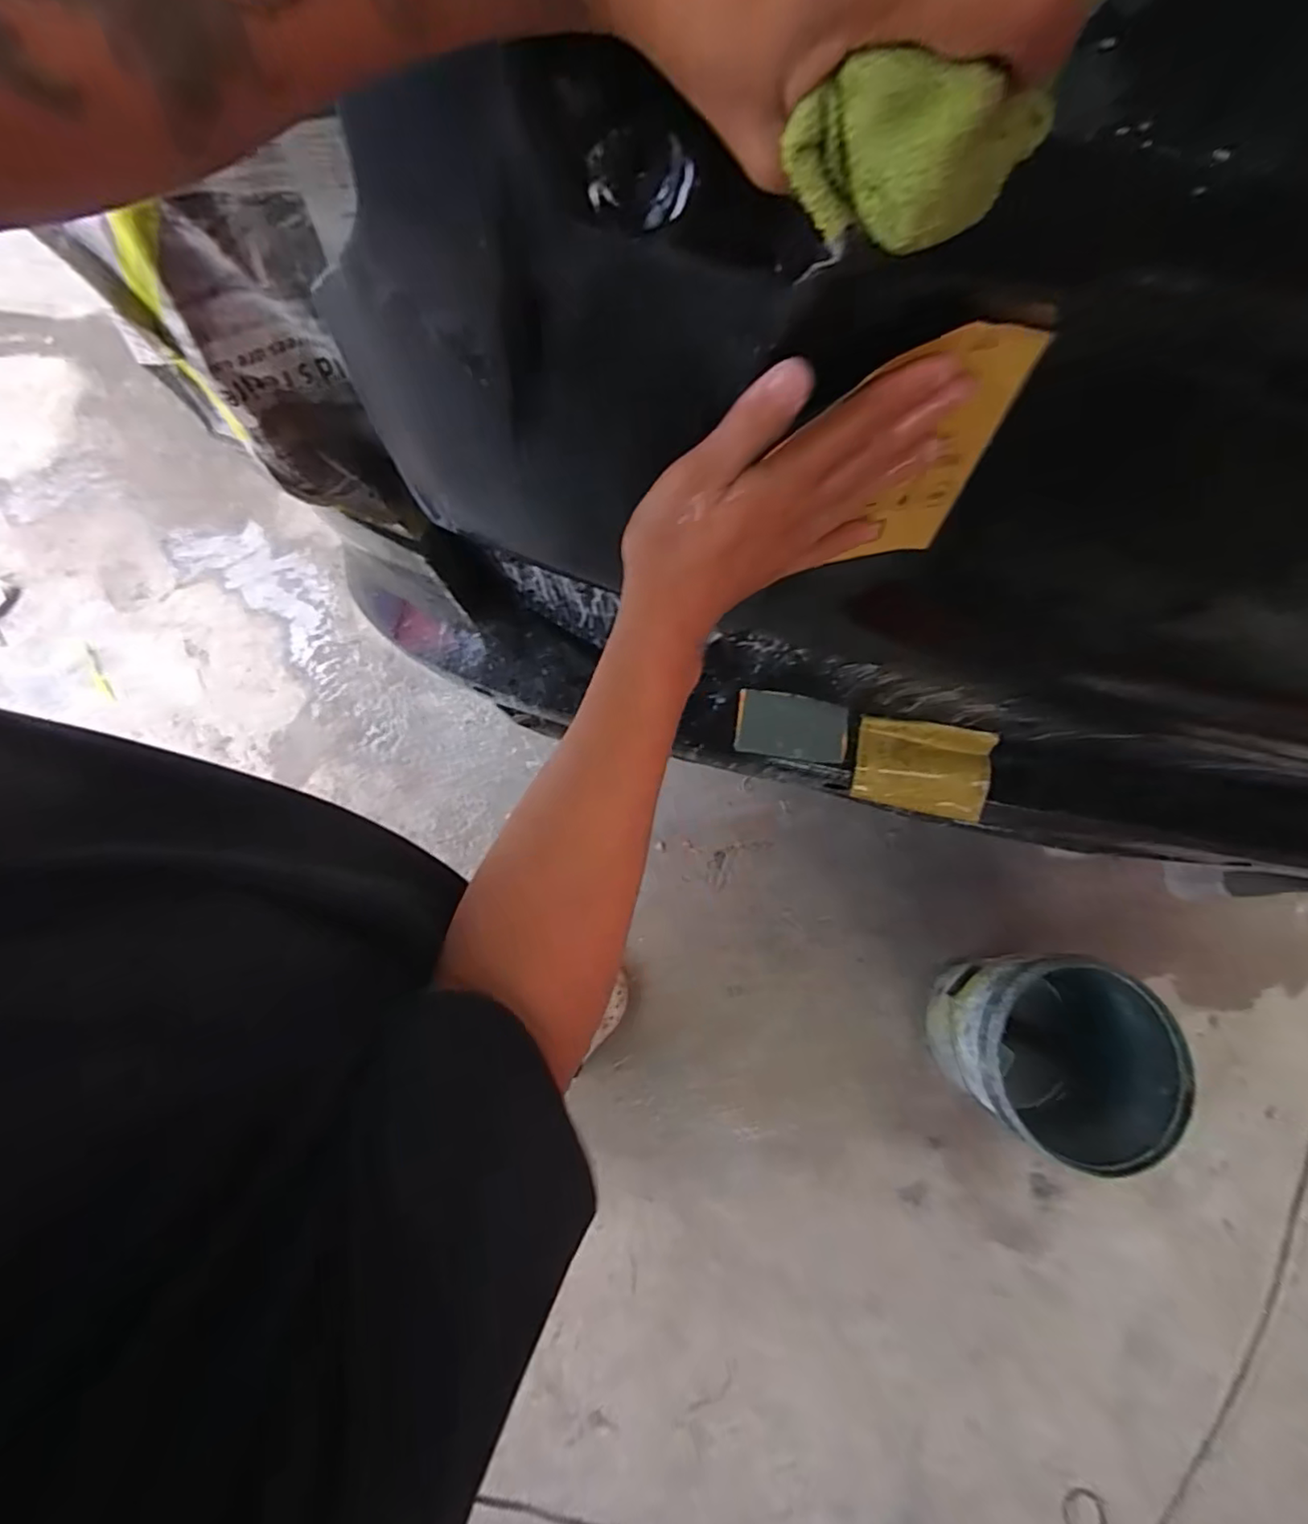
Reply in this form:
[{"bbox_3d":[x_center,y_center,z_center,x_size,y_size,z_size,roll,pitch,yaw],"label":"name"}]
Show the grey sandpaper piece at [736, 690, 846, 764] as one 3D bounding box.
[{"bbox_3d":[0.149,-0.038,0.673,0.115,0.014,0.069,8,79,3],"label":"grey sandpaper piece"}]

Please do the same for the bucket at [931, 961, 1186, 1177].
[{"bbox_3d":[0.656,0.481,1.072,0.277,0.293,0.283,1,78,-4],"label":"bucket"}]

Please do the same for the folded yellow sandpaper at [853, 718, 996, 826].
[{"bbox_3d":[0.292,0.007,0.672,0.140,0.010,0.097,9,101,5],"label":"folded yellow sandpaper"}]

